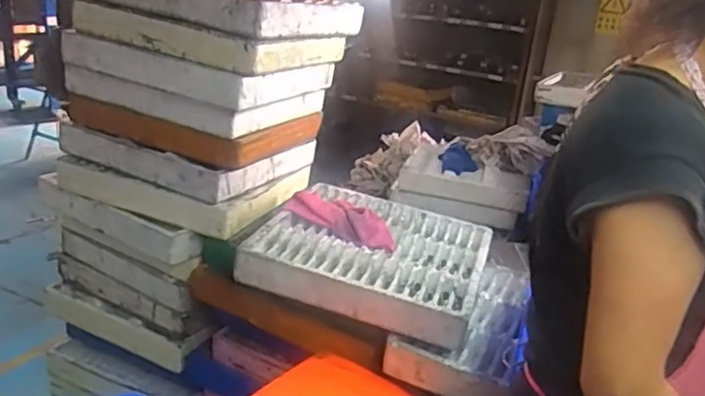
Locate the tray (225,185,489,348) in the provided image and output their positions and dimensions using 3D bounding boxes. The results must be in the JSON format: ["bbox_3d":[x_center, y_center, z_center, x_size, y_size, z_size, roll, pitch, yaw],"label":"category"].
[{"bbox_3d":[0.059,0.143,1.592,0.543,0.092,0.540,11,21,14],"label":"tray"}]

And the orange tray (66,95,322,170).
[{"bbox_3d":[-0.449,-0.234,1.824,0.571,0.093,0.462,12,21,15],"label":"orange tray"}]

